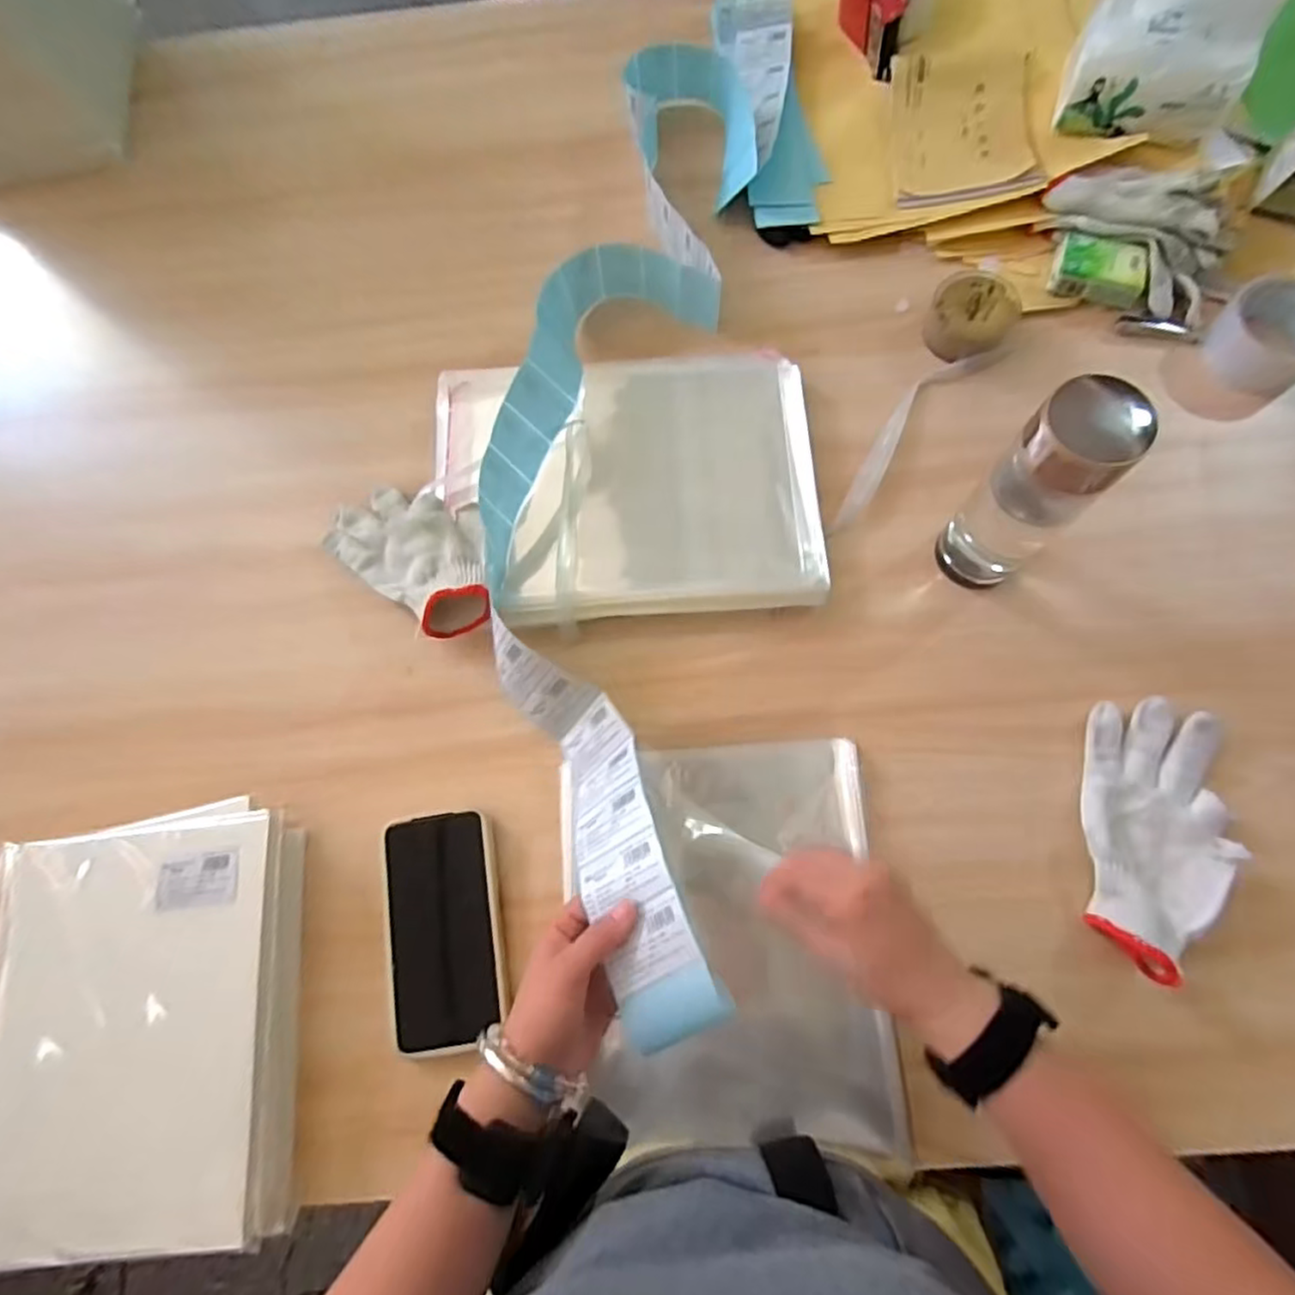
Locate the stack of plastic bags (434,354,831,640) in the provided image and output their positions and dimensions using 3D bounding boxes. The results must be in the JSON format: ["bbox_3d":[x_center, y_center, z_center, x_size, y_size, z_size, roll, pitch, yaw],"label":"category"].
[{"bbox_3d":[-0.018,-0.147,0.588,0.320,0.032,0.256,-7,73,0],"label":"stack of plastic bags"}]

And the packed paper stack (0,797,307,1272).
[{"bbox_3d":[-0.357,0.257,0.466,0.210,0.039,0.275,-8,73,0],"label":"packed paper stack"}]

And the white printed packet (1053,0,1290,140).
[{"bbox_3d":[0.473,-0.538,0.618,0.145,0.091,0.089,25,75,10],"label":"white printed packet"}]

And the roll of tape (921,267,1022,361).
[{"bbox_3d":[0.297,-0.302,0.620,0.074,0.036,0.076,25,75,10],"label":"roll of tape"}]

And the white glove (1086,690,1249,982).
[{"bbox_3d":[0.364,0.133,0.482,0.093,0.039,0.193,13,74,6],"label":"white glove"}]

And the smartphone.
[{"bbox_3d":[-0.150,0.206,0.496,0.081,0.013,0.160,-10,73,-1],"label":"smartphone"}]

